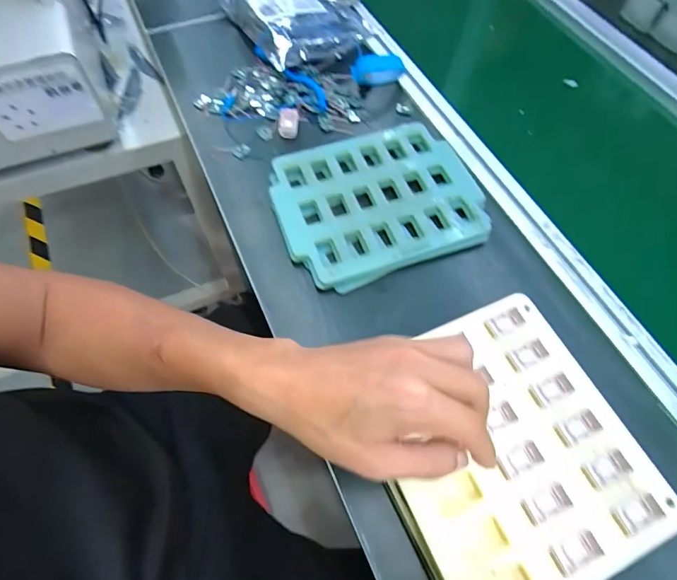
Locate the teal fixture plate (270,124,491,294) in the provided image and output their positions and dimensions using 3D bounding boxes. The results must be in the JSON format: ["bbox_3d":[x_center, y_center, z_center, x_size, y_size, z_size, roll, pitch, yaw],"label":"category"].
[{"bbox_3d":[0.044,-0.106,0.467,0.225,0.015,0.185,-19,64,-12],"label":"teal fixture plate"}]

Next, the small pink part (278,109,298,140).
[{"bbox_3d":[-0.064,-0.214,0.523,0.023,0.011,0.045,3,61,0],"label":"small pink part"}]

